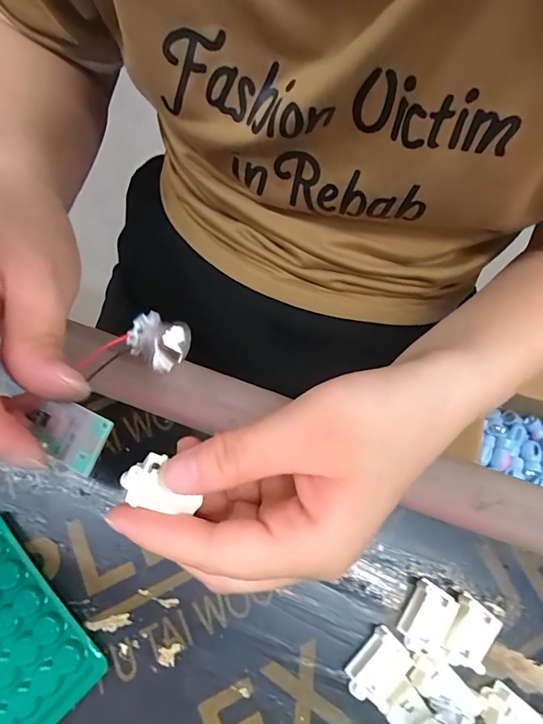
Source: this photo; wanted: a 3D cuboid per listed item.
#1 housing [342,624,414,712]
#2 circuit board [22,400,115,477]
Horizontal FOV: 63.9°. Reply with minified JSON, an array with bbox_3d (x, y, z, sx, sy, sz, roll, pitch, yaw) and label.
[{"bbox_3d":[0.048,0.137,0.194,0.018,0.013,0.029,40,76,11],"label":"housing"},{"bbox_3d":[-0.069,0.023,0.147,0.031,0.007,0.019,25,73,7],"label":"circuit board"}]

